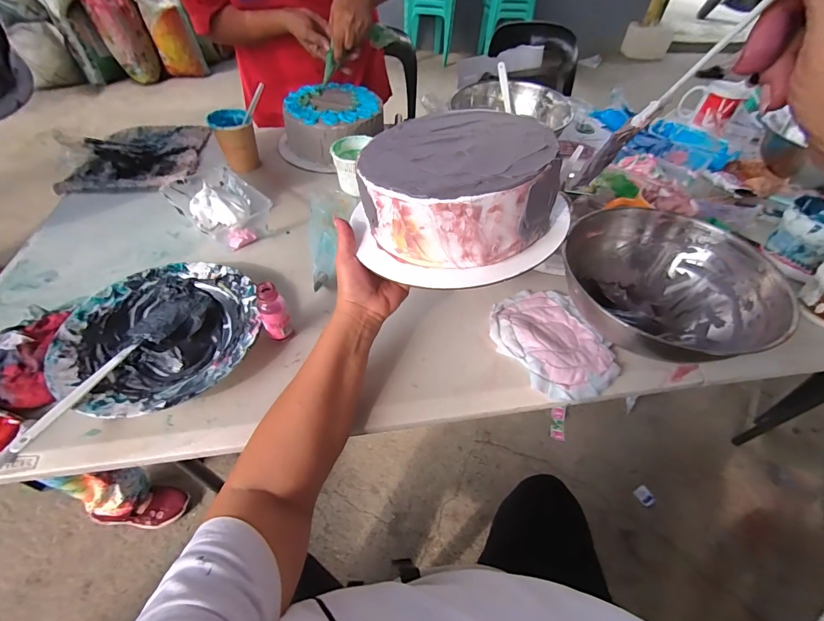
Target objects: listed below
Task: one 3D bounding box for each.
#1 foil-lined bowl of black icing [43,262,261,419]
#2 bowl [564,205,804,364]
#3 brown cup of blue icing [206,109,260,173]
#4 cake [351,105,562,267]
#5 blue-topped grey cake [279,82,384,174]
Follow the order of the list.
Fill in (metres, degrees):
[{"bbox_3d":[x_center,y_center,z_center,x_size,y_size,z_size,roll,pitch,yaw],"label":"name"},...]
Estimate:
[{"bbox_3d":[-0.301,0.031,0.448,0.214,0.036,0.220,2,50,-2],"label":"foil-lined bowl of black icing"},{"bbox_3d":[0.315,-0.029,0.473,0.207,0.101,0.211,2,50,-2],"label":"bowl"},{"bbox_3d":[-0.341,-0.331,0.709,0.073,0.089,0.081,-20,54,-19],"label":"brown cup of blue icing"},{"bbox_3d":[0.043,-0.141,0.385,0.183,0.089,0.186,2,50,-2],"label":"cake"},{"bbox_3d":[-0.171,-0.390,0.768,0.202,0.092,0.172,-27,56,-23],"label":"blue-topped grey cake"}]

